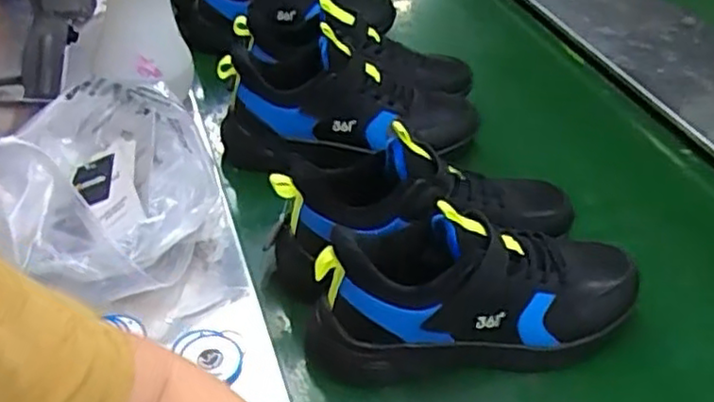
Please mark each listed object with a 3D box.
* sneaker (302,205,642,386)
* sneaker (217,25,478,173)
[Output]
[{"bbox_3d":[0.108,0.076,0.595,0.289,0.146,0.091,-1,34,-16],"label":"sneaker"},{"bbox_3d":[-0.008,-0.115,0.767,0.278,0.120,0.109,-4,36,1],"label":"sneaker"}]

